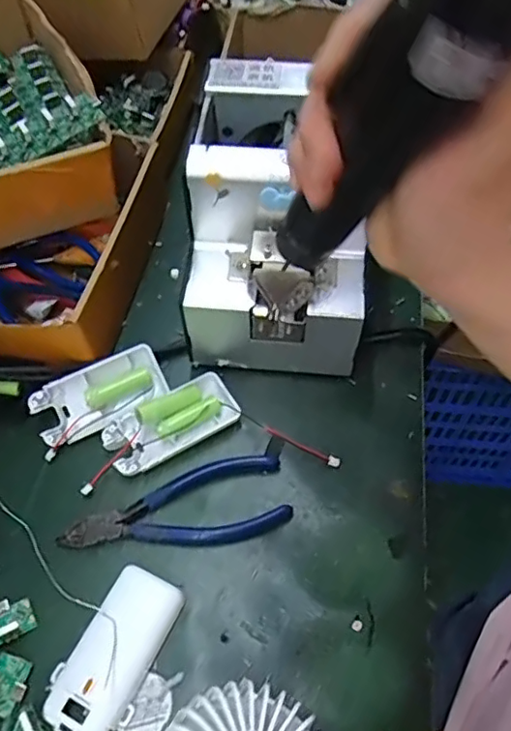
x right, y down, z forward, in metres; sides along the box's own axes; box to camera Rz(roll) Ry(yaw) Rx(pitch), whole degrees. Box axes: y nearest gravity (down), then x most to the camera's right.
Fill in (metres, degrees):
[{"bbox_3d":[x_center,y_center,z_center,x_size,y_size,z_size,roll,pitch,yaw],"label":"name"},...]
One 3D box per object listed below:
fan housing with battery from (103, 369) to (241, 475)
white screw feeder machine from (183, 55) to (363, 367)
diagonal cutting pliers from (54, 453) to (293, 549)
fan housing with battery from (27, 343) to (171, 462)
[{"bbox_3d":[-0.060,0.039,0.417,0.093,0.023,0.045,-28,61,-15],"label":"fan housing with battery"},{"bbox_3d":[0.018,-0.101,0.433,0.122,0.152,0.166,4,58,5],"label":"white screw feeder machine"},{"bbox_3d":[-0.052,0.096,0.388,0.147,0.009,0.056,-11,58,-5],"label":"diagonal cutting pliers"},{"bbox_3d":[-0.113,0.022,0.427,0.095,0.025,0.049,-25,60,-13],"label":"fan housing with battery"}]

